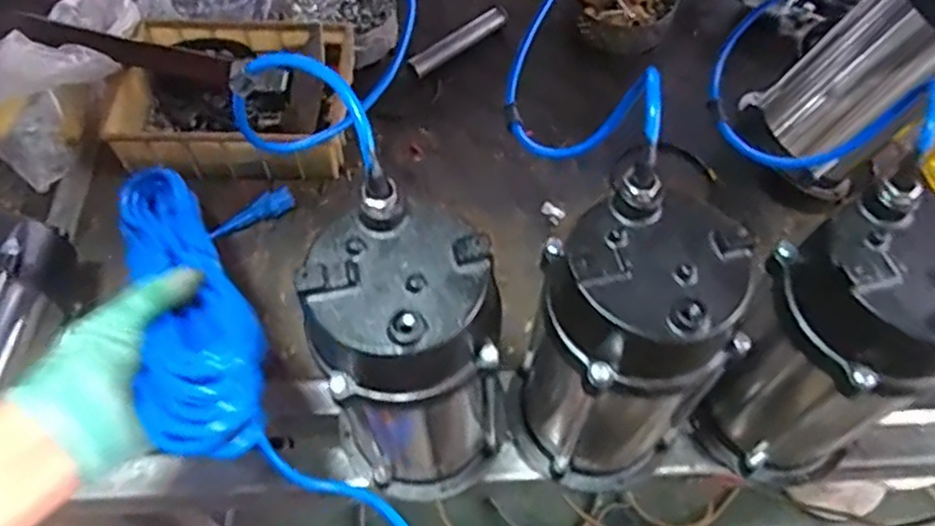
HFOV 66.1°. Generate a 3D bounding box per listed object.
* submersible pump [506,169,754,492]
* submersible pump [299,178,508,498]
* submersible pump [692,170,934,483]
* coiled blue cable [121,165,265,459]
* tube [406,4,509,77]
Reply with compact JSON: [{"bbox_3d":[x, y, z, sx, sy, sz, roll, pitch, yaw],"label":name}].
[{"bbox_3d":[0.109,0.069,0.520,0.121,0.265,0.117,0,59,0],"label":"submersible pump"},{"bbox_3d":[-0.042,0.073,0.521,0.119,0.257,0.118,-11,59,-7],"label":"submersible pump"},{"bbox_3d":[0.263,0.067,0.528,0.125,0.254,0.125,-30,63,-17],"label":"submersible pump"},{"bbox_3d":[-0.224,0.006,0.545,0.077,0.062,0.353,-27,38,-15],"label":"coiled blue cable"},{"bbox_3d":[-0.009,-0.271,0.878,0.140,0.025,0.027,-34,65,-19],"label":"tube"}]

